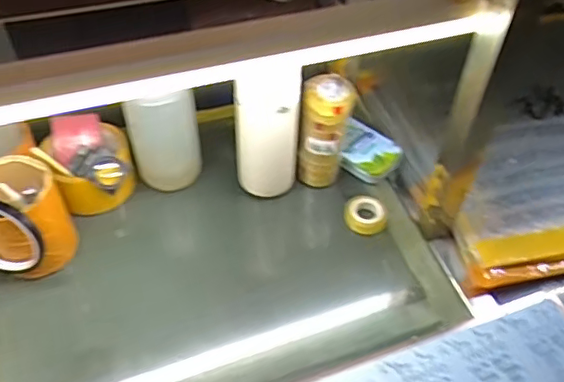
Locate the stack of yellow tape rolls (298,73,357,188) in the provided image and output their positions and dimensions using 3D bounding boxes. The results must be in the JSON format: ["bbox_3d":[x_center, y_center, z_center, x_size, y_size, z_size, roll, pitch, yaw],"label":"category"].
[{"bbox_3d":[0.049,-0.065,0.648,0.055,0.134,0.051,10,49,5],"label":"stack of yellow tape rolls"}]

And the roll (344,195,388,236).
[{"bbox_3d":[0.097,0.027,0.651,0.049,0.021,0.042,13,50,8],"label":"roll"}]

